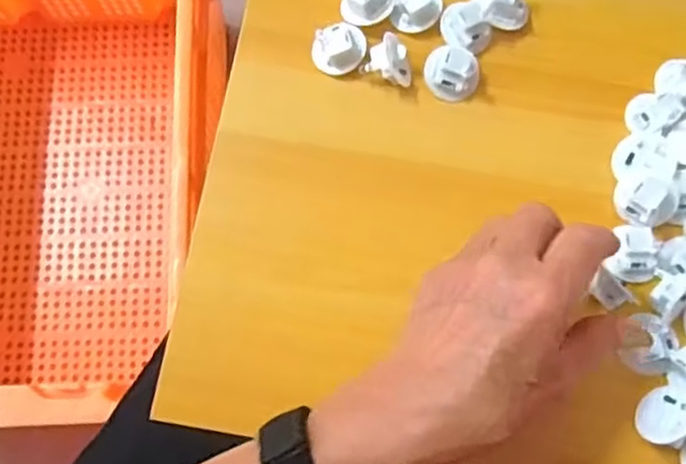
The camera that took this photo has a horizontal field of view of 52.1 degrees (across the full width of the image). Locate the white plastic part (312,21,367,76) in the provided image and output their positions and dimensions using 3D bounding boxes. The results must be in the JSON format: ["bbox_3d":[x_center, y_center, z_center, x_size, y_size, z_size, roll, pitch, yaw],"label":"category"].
[{"bbox_3d":[-0.003,-0.110,0.419,0.031,0.012,0.029,0,76,0],"label":"white plastic part"}]

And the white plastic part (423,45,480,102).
[{"bbox_3d":[0.064,-0.095,0.412,0.028,0.016,0.031,-44,79,-10],"label":"white plastic part"}]

